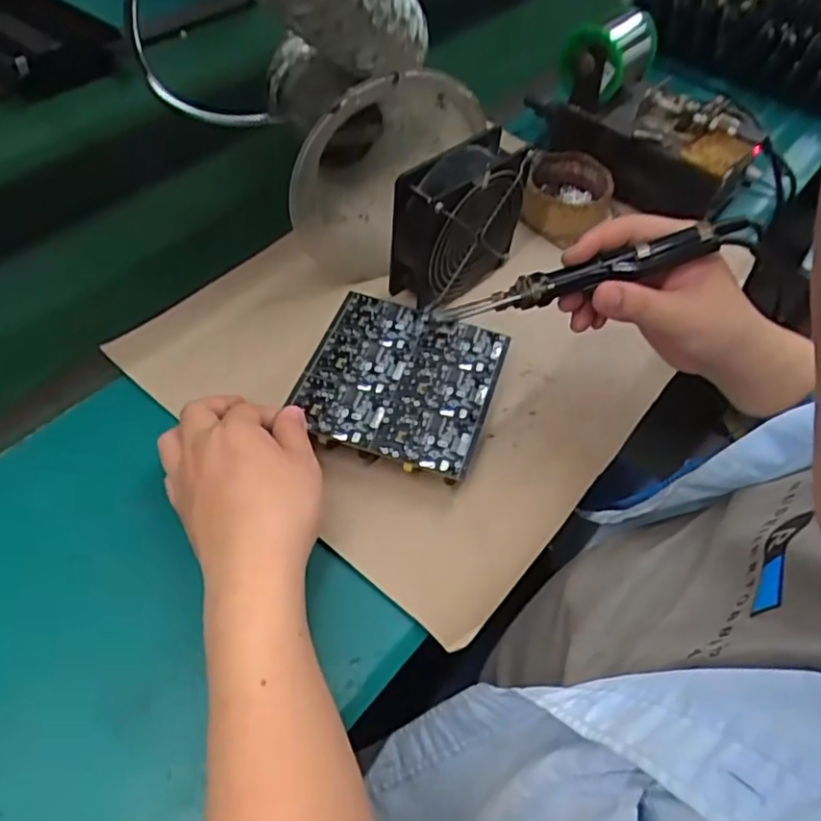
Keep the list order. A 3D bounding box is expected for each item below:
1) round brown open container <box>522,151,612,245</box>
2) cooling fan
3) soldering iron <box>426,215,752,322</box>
[{"bbox_3d":[0.154,-0.210,0.650,0.081,0.046,0.095,9,53,2],"label":"round brown open container"},{"bbox_3d":[0.040,-0.155,0.550,0.112,0.114,0.047,-35,63,-27],"label":"cooling fan"},{"bbox_3d":[0.112,-0.088,0.421,0.197,0.017,0.021,-15,53,11],"label":"soldering iron"}]

